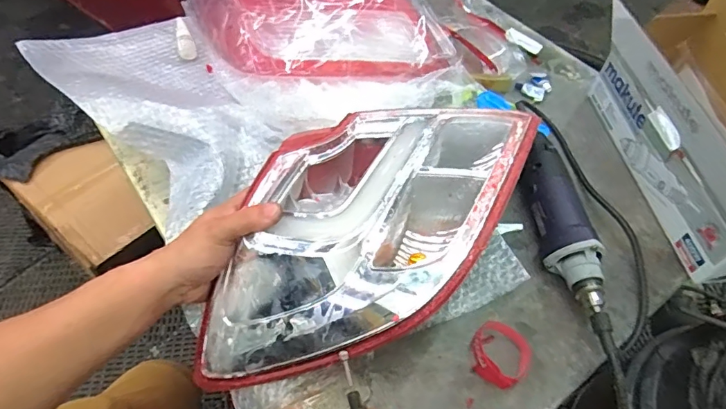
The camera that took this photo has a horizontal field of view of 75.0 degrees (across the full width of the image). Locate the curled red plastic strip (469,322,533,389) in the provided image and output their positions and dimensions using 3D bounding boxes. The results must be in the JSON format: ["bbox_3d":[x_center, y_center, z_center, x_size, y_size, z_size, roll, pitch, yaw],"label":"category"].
[{"bbox_3d":[0.134,0.145,0.461,0.056,0.013,0.058,26,57,16],"label":"curled red plastic strip"}]

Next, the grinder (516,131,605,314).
[{"bbox_3d":[0.217,0.013,0.539,0.055,0.049,0.229,-3,54,-5],"label":"grinder"}]

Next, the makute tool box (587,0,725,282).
[{"bbox_3d":[0.408,-0.072,0.544,0.131,0.160,0.365,-5,54,-6],"label":"makute tool box"}]

